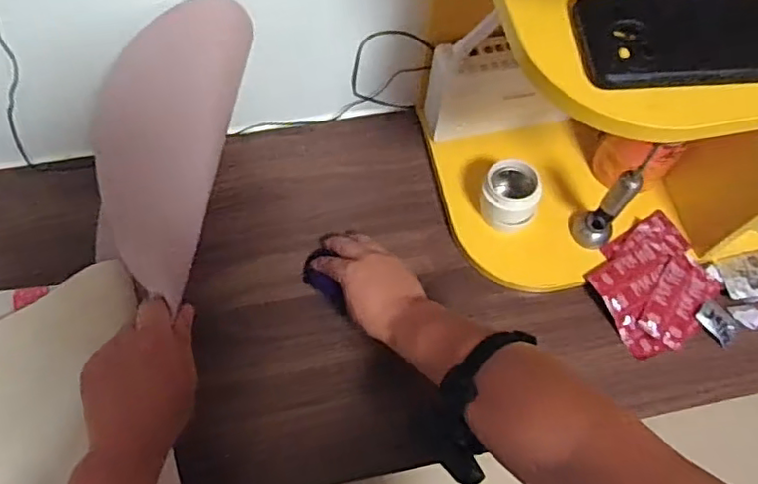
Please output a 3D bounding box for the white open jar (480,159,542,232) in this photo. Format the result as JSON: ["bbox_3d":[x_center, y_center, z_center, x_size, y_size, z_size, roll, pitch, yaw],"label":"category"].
[{"bbox_3d":[0.154,-0.052,0.691,0.069,0.059,0.065,1,66,-1],"label":"white open jar"}]

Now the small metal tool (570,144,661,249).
[{"bbox_3d":[0.256,-0.045,0.635,0.042,0.165,0.032,38,70,14],"label":"small metal tool"}]

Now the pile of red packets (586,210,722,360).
[{"bbox_3d":[0.325,0.048,0.689,0.139,0.020,0.134,-29,70,-14],"label":"pile of red packets"}]

